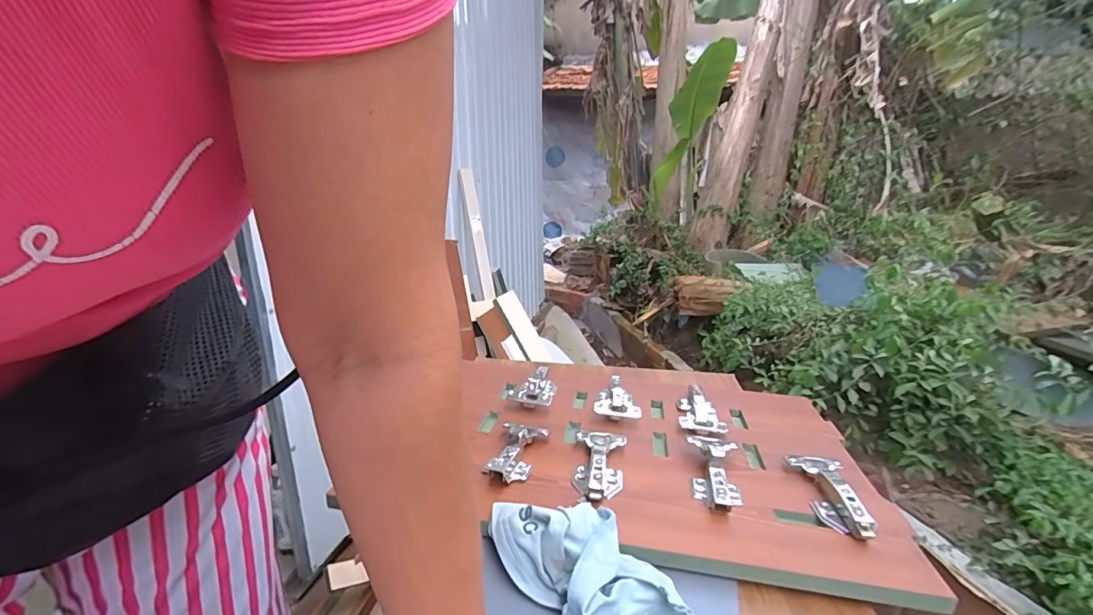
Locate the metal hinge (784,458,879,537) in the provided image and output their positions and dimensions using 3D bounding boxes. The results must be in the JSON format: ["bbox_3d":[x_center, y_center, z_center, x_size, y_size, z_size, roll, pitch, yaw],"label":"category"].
[{"bbox_3d":[0.290,0.188,0.488,0.054,0.028,0.111,4,17,16],"label":"metal hinge"}]

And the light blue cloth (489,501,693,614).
[{"bbox_3d":[0.034,0.217,0.393,0.106,0.059,0.140,-11,19,-32],"label":"light blue cloth"}]

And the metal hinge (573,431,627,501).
[{"bbox_3d":[0.059,0.172,0.519,0.055,0.029,0.112,1,16,6],"label":"metal hinge"}]

